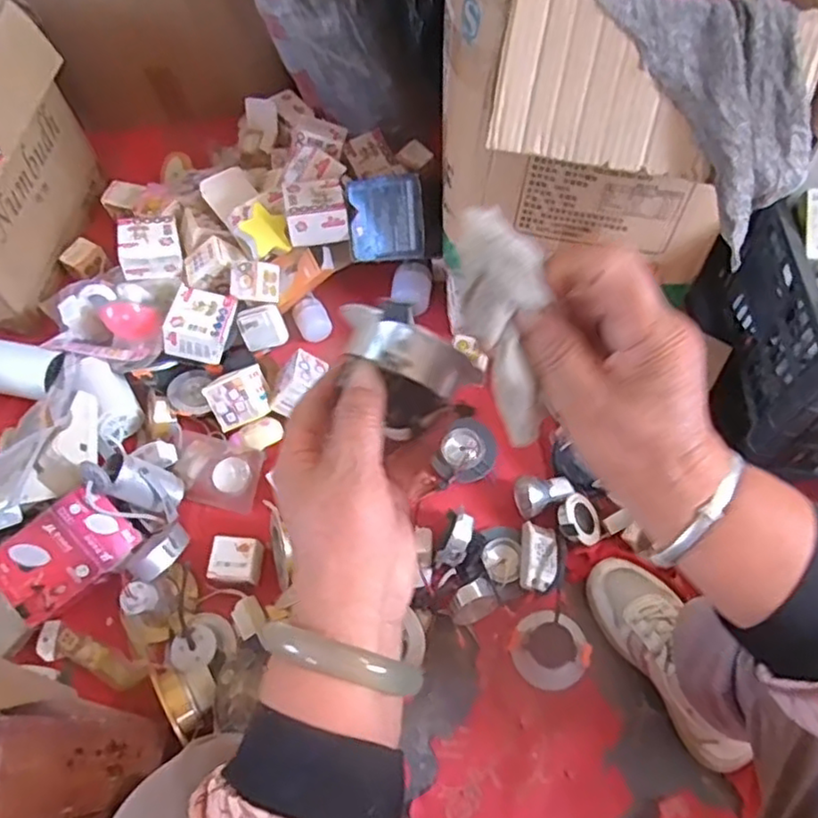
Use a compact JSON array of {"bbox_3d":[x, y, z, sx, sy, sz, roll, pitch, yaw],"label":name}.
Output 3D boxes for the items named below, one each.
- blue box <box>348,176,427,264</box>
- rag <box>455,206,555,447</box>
[{"bbox_3d":[-0.031,-0.264,0.922,0.112,0.110,0.022,2,22,25],"label":"blue box"},{"bbox_3d":[0.041,-0.037,0.288,0.033,0.034,0.104,-11,95,-1],"label":"rag"}]

